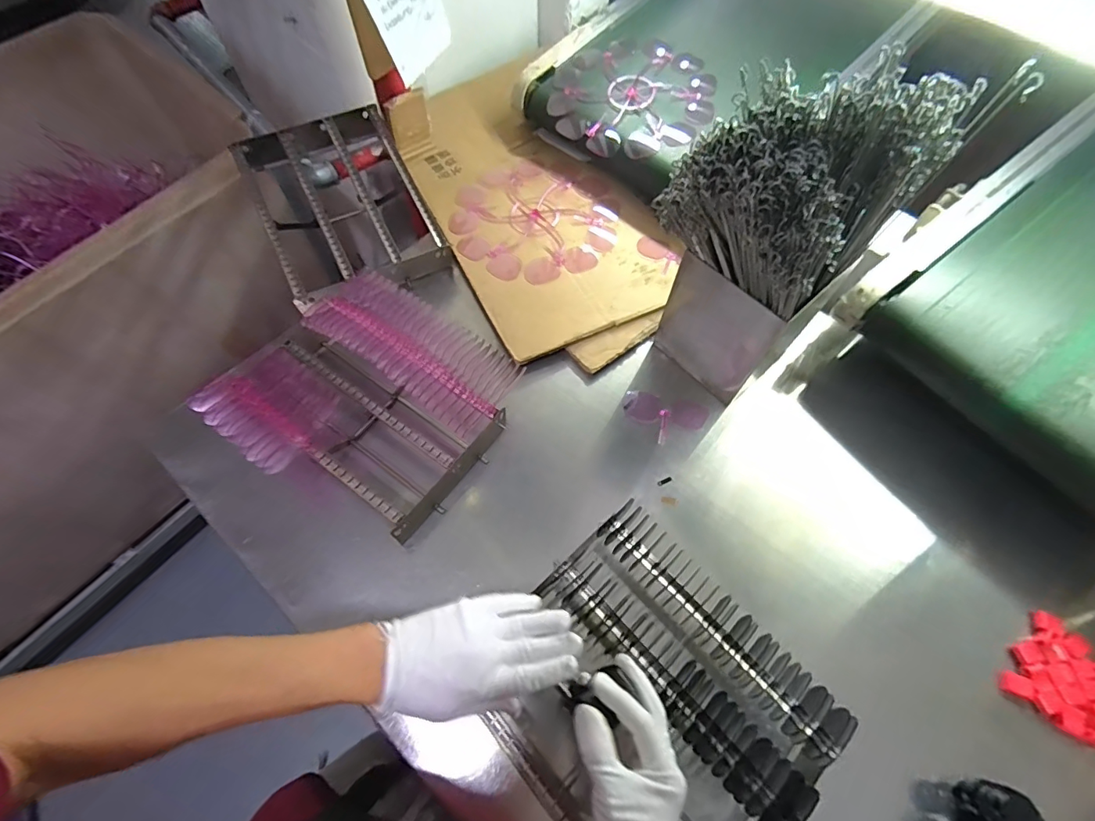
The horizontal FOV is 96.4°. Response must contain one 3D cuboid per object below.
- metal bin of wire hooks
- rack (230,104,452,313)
[{"bbox_3d":[0.237,-0.173,0.581,0.236,0.389,0.189,-29,66,-15],"label":"metal bin of wire hooks"},{"bbox_3d":[-0.343,-0.348,0.816,0.262,0.114,0.348,-27,66,-14],"label":"rack"}]

